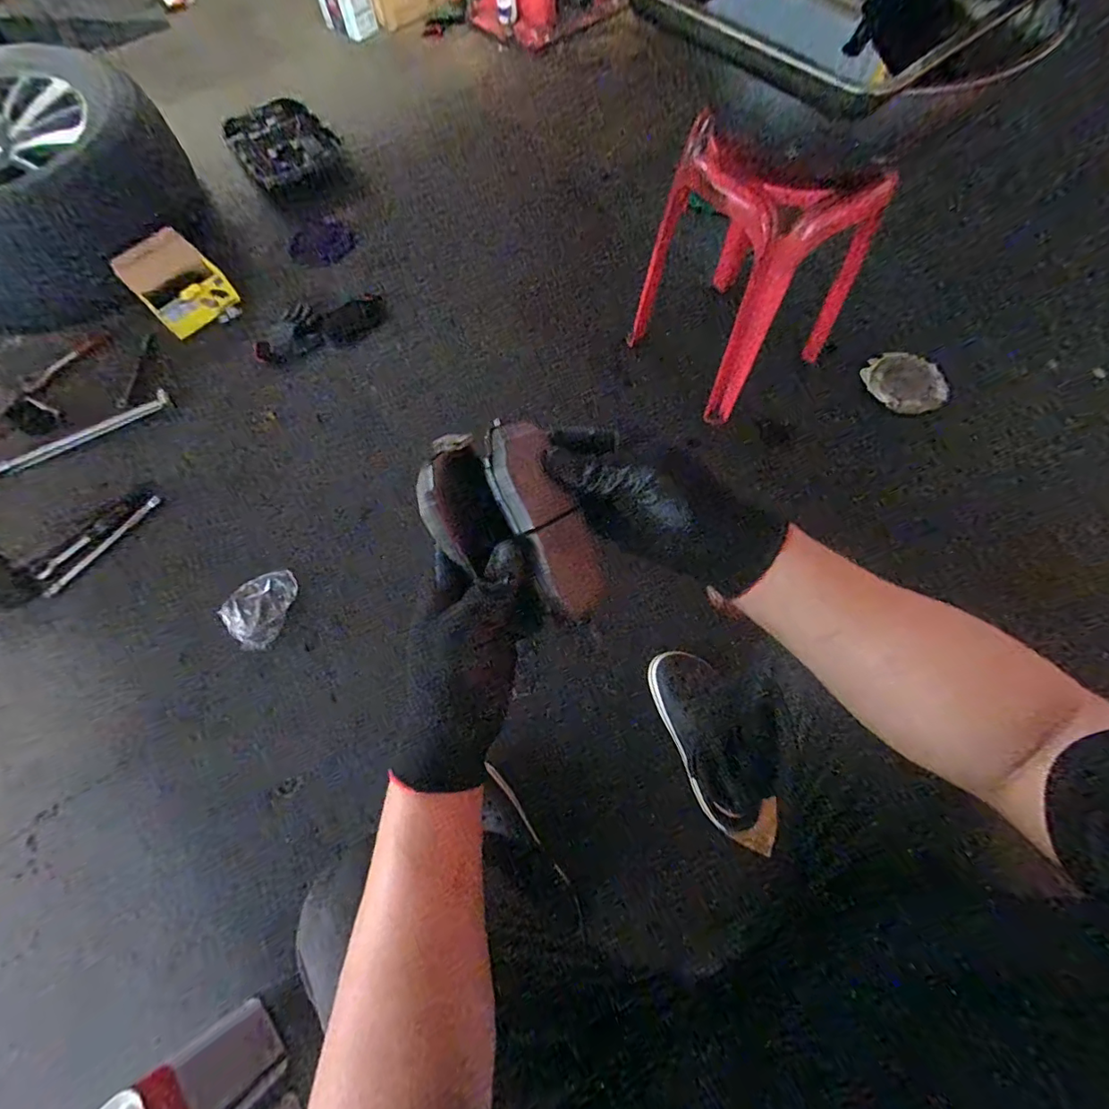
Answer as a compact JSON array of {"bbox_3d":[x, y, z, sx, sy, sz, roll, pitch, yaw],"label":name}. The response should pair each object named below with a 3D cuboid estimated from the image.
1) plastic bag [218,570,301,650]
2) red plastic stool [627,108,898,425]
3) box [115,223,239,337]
[{"bbox_3d":[-0.553,0.097,0.951,0.105,0.030,0.154,12,68,6],"label":"plastic bag"},{"bbox_3d":[0.383,-0.564,0.989,0.293,0.427,0.310,-31,70,-11],"label":"red plastic stool"},{"bbox_3d":[-0.923,-0.665,1.248,0.212,0.118,0.180,42,74,16],"label":"box"}]

